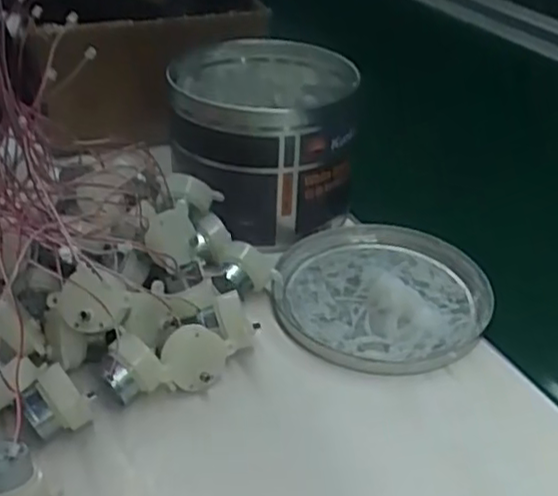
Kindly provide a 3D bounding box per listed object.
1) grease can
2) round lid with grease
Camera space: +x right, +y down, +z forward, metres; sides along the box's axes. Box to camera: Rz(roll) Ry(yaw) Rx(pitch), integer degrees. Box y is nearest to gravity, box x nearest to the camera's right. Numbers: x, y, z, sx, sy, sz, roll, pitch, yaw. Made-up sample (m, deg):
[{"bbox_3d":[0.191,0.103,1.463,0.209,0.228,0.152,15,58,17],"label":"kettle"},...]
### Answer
[{"bbox_3d":[-0.011,-0.078,0.501,0.117,0.101,0.134,0,35,-4],"label":"grease can"},{"bbox_3d":[0.064,0.029,0.442,0.129,0.021,0.132,2,35,-1],"label":"round lid with grease"}]

